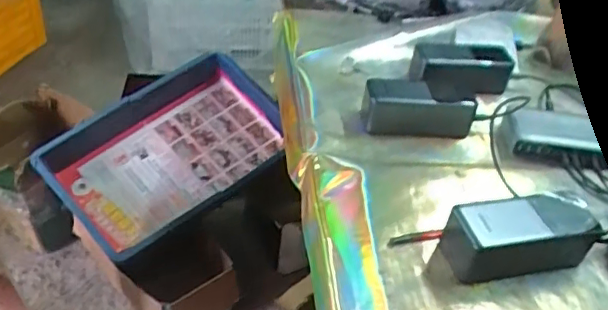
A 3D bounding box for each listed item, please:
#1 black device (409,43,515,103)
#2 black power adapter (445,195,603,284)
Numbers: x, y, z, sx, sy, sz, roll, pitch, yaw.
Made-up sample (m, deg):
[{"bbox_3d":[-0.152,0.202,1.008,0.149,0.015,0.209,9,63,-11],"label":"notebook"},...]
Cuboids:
[{"bbox_3d":[0.204,-0.109,0.720,0.126,0.051,0.042,2,40,-2],"label":"black device"},{"bbox_3d":[0.191,0.072,0.499,0.125,0.055,0.049,-6,41,-11],"label":"black power adapter"}]

